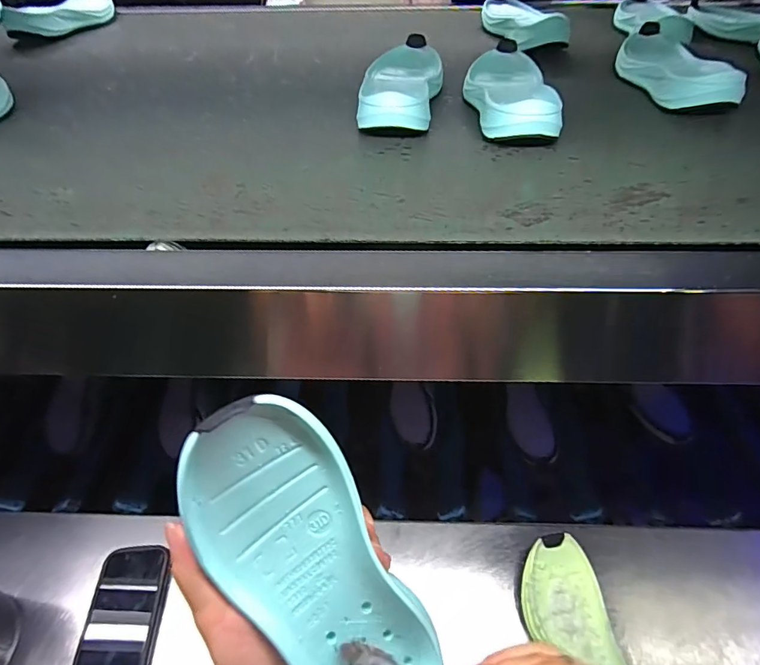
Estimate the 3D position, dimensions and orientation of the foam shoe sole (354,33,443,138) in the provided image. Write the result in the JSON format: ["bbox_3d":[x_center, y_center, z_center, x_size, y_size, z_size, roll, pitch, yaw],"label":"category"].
[{"bbox_3d":[0.028,-0.278,0.510,0.078,0.042,0.206,5,45,6],"label":"foam shoe sole"}]

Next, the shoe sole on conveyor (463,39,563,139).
[{"bbox_3d":[0.138,-0.268,0.500,0.083,0.039,0.219,3,45,4],"label":"shoe sole on conveyor"}]

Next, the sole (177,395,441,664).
[{"bbox_3d":[-0.033,0.134,0.245,0.079,0.205,0.031,-32,10,-27],"label":"sole"}]

